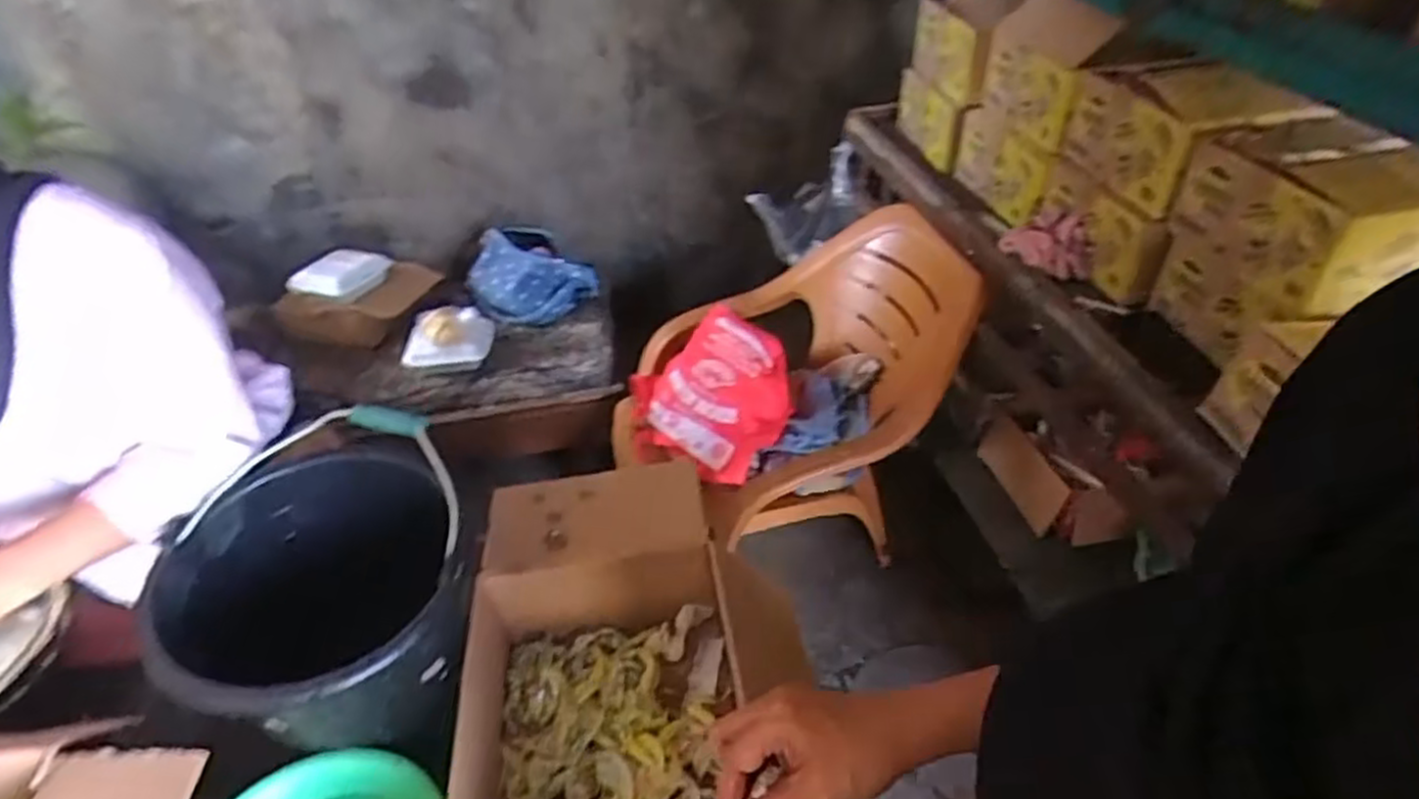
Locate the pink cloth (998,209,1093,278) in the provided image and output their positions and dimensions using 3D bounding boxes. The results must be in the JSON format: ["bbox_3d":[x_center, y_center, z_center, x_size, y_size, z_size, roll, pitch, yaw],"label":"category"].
[{"bbox_3d":[0.558,-0.263,1.263,0.143,0.072,0.124,15,44,23],"label":"pink cloth"}]

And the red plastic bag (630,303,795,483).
[{"bbox_3d":[-0.002,-0.002,1.578,0.326,0.214,0.296,-5,40,0],"label":"red plastic bag"}]

